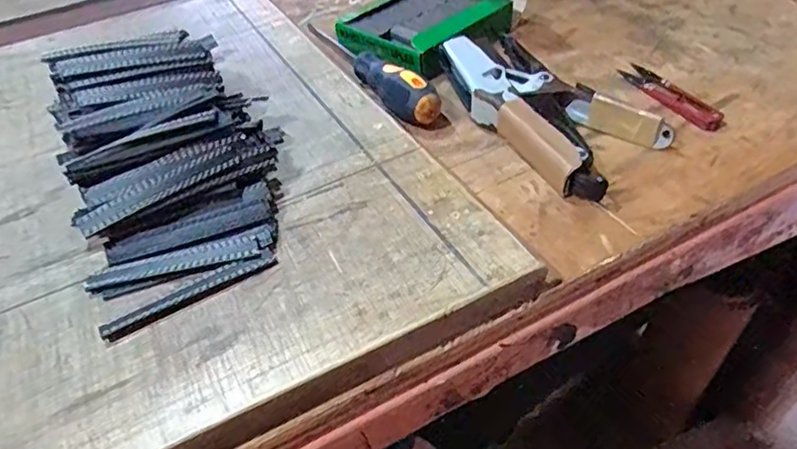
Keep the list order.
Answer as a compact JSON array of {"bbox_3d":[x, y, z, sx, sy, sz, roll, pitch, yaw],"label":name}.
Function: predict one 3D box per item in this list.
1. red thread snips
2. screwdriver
[{"bbox_3d":[0.207,-0.100,0.439,0.019,0.009,0.098,-20,45,-13],"label":"red thread snips"},{"bbox_3d":[-0.036,-0.142,0.494,0.026,0.032,0.227,-26,46,-19],"label":"screwdriver"}]

